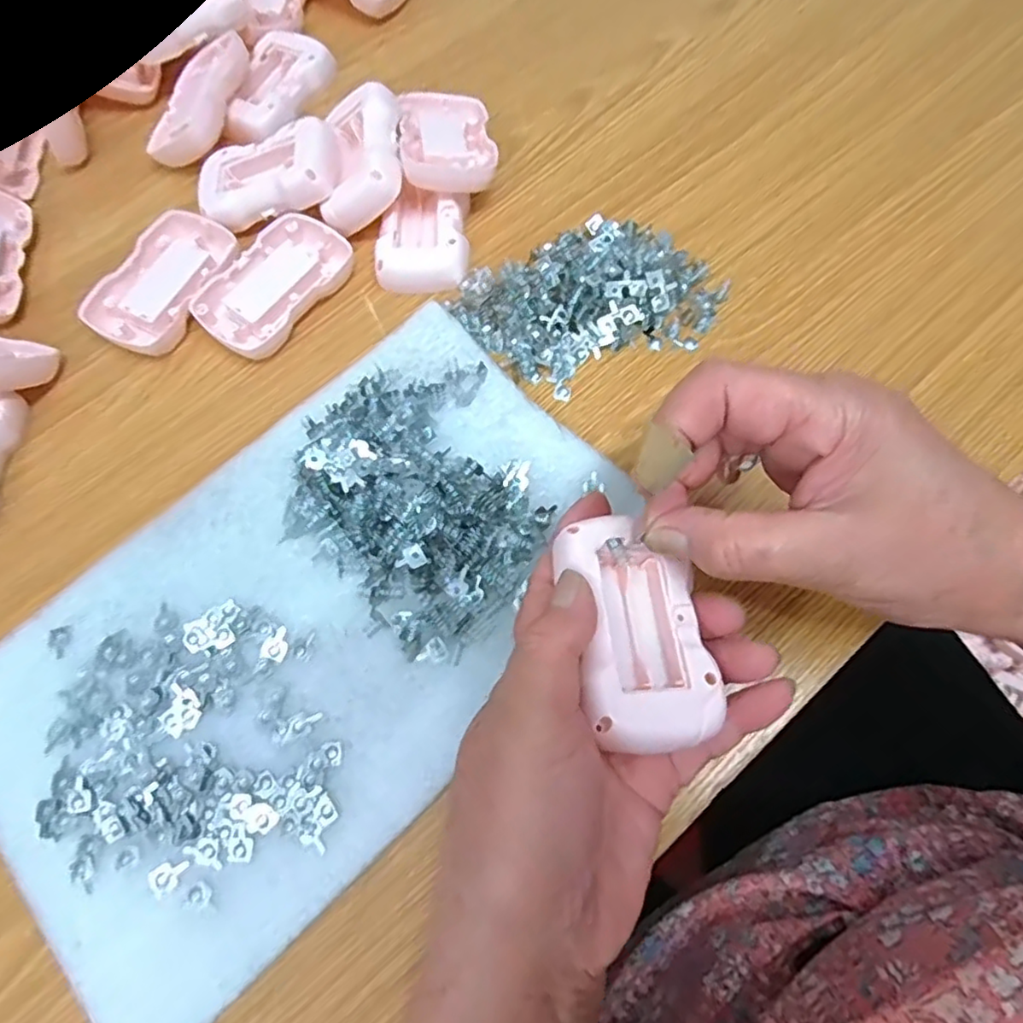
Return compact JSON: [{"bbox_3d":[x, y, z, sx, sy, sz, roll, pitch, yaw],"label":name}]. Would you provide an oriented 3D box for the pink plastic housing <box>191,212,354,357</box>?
[{"bbox_3d":[-0.132,-0.127,0.360,0.053,0.014,0.087,33,74,13],"label":"pink plastic housing"}]

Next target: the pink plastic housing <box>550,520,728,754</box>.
[{"bbox_3d":[0.047,0.042,0.232,0.045,0.024,0.080,-7,70,-1],"label":"pink plastic housing"}]

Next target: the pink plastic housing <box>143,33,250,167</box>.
[{"bbox_3d":[-0.199,-0.261,0.404,0.050,0.020,0.090,7,73,19],"label":"pink plastic housing"}]

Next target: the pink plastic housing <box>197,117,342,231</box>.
[{"bbox_3d":[-0.143,-0.195,0.372,0.083,0.020,0.050,-15,68,13],"label":"pink plastic housing"}]

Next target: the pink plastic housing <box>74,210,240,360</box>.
[{"bbox_3d":[-0.195,-0.129,0.363,0.054,0.018,0.089,26,73,11],"label":"pink plastic housing"}]

